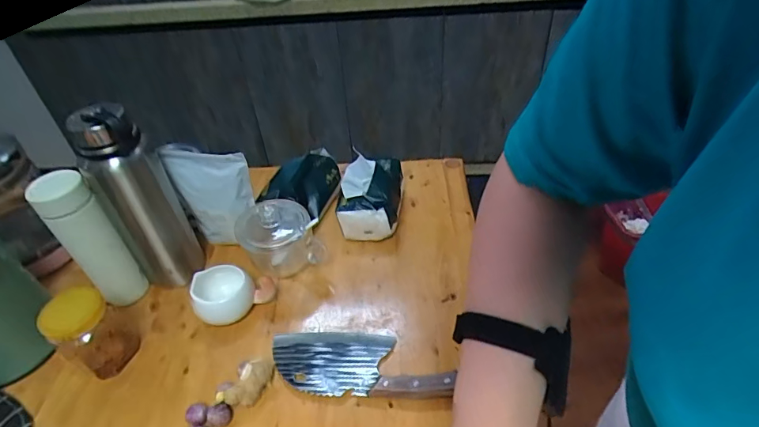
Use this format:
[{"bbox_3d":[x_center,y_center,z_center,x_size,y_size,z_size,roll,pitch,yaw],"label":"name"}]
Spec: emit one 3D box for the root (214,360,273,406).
[{"bbox_3d":[-0.157,0.204,0.549,0.038,0.033,0.079,28,50,29],"label":"root"}]

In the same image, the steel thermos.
[{"bbox_3d":[-0.326,-0.014,0.622,0.088,0.269,0.069,-27,48,-24],"label":"steel thermos"}]

